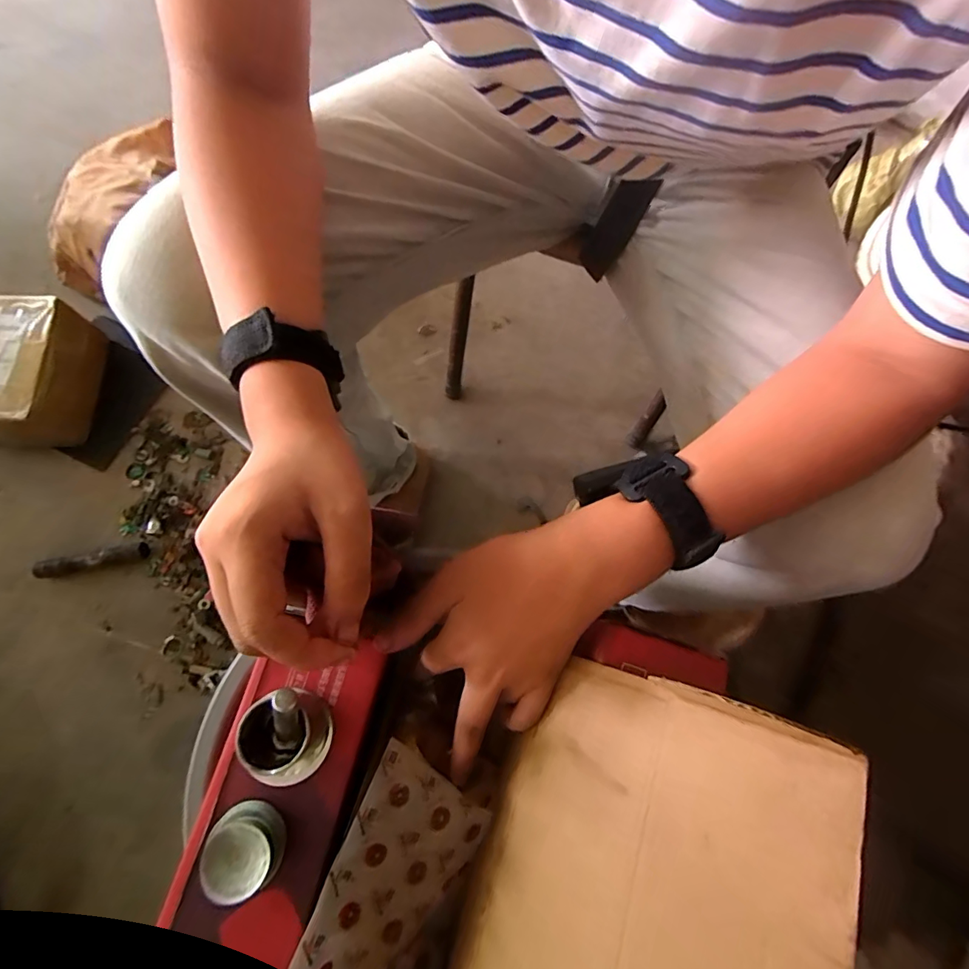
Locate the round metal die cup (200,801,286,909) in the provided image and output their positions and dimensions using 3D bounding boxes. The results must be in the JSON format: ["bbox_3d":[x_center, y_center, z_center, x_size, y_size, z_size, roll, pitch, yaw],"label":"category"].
[{"bbox_3d":[-0.120,0.181,0.236,0.032,0.021,0.037,-40,79,-12],"label":"round metal die cup"}]

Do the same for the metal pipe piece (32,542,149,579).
[{"bbox_3d":[-0.591,0.114,0.708,0.157,0.028,0.026,-14,75,-6],"label":"metal pipe piece"}]

